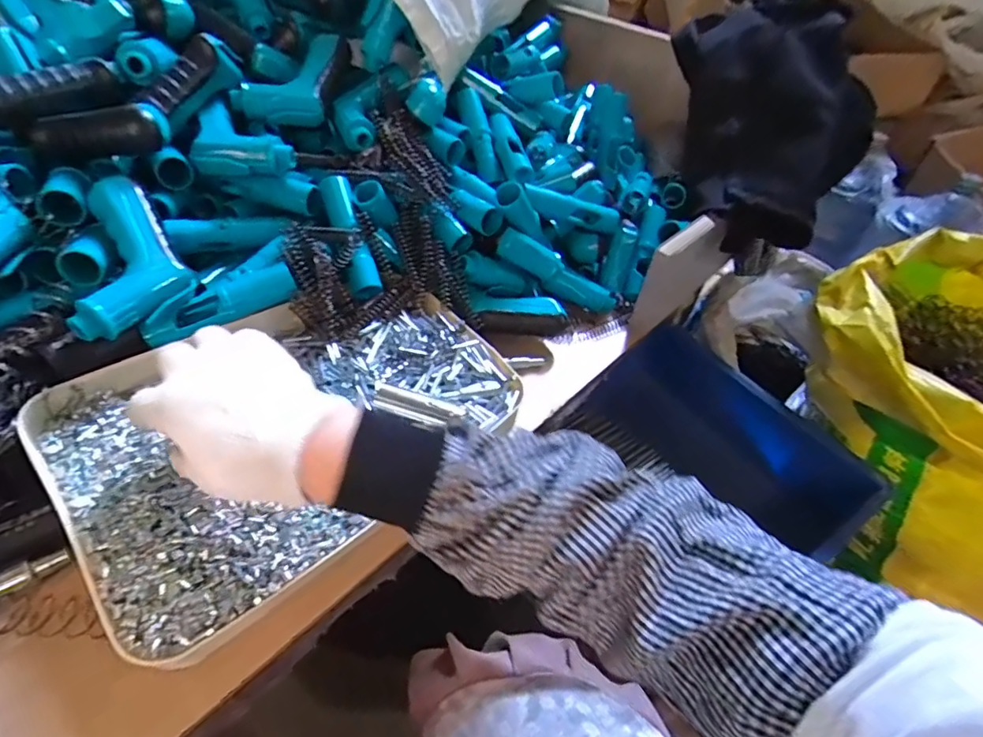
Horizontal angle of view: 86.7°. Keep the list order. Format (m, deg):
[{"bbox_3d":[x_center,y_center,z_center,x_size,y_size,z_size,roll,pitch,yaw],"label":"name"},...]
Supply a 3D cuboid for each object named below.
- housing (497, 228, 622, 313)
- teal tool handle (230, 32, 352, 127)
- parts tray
[{"bbox_3d":[0.077,-0.105,0.588,0.170,0.035,0.032,27,37,-27],"label":"housing"},{"bbox_3d":[-0.188,-0.300,0.541,0.068,0.034,0.149,24,64,16],"label":"teal tool handle"},{"bbox_3d":[-0.151,0.023,0.413,0.243,0.035,0.328,37,52,27],"label":"parts tray"}]

